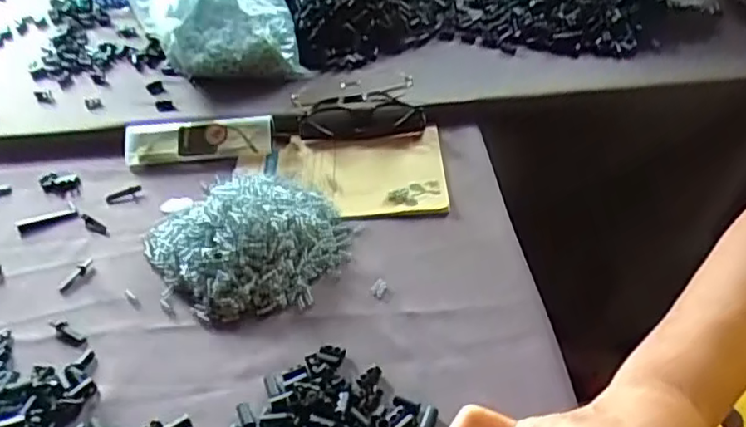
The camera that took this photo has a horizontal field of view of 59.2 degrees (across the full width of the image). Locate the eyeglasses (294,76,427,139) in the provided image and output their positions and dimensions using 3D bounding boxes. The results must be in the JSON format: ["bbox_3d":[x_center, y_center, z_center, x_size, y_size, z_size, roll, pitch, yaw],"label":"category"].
[{"bbox_3d":[-0.015,-0.110,0.693,0.131,0.029,0.055,-5,40,1],"label":"eyeglasses"}]

